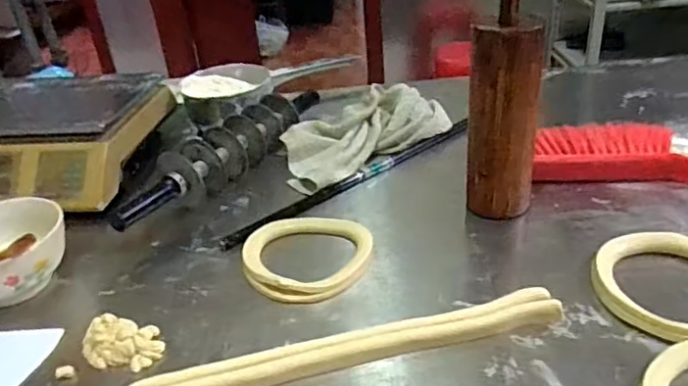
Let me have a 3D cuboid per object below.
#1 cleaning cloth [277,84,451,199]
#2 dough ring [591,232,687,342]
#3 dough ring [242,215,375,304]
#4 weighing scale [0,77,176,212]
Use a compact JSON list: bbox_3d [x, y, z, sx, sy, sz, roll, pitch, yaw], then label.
[{"bbox_3d":[0.022,-0.096,0.898,0.270,0.076,0.143,-24,34,-31],"label":"cleaning cloth"},{"bbox_3d":[0.334,0.089,0.584,0.142,0.023,0.151,-4,29,2],"label":"dough ring"},{"bbox_3d":[-0.043,0.076,0.682,0.152,0.022,0.144,-4,29,2],"label":"dough ring"},{"bbox_3d":[-0.511,-0.091,0.948,0.351,0.102,0.351,0,29,8],"label":"weighing scale"}]

